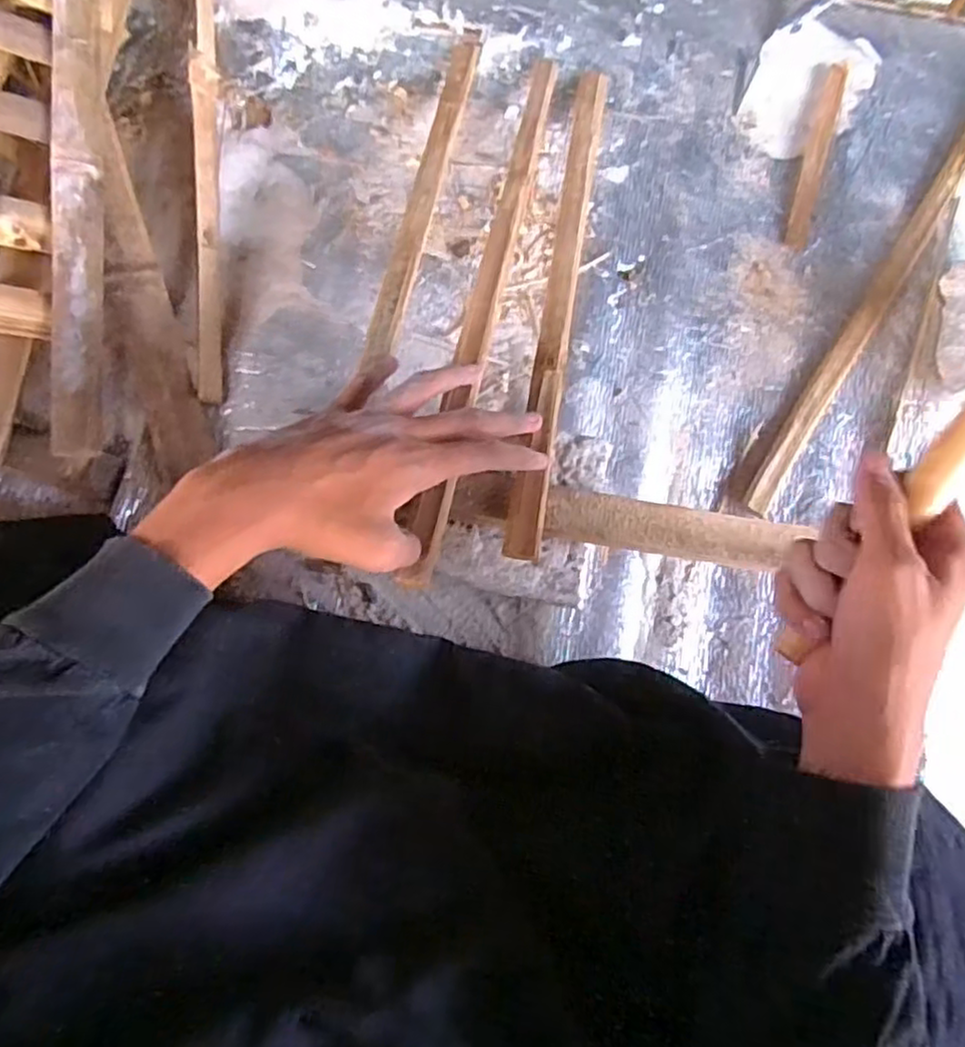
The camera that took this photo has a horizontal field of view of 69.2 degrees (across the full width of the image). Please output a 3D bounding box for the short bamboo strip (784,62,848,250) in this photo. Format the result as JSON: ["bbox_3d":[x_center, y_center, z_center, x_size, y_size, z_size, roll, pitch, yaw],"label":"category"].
[{"bbox_3d":[0.307,-0.338,0.640,0.021,0.008,0.195,17,78,2],"label":"short bamboo strip"}]

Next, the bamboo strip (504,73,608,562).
[{"bbox_3d":[0.062,-0.189,0.537,0.024,0.010,0.469,10,66,1],"label":"bamboo strip"}]

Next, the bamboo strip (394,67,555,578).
[{"bbox_3d":[0.006,-0.184,0.532,0.023,0.017,0.495,12,66,1],"label":"bamboo strip"}]

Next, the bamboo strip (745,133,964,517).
[{"bbox_3d":[0.352,-0.213,0.609,0.032,0.016,0.486,34,79,6],"label":"bamboo strip"}]

